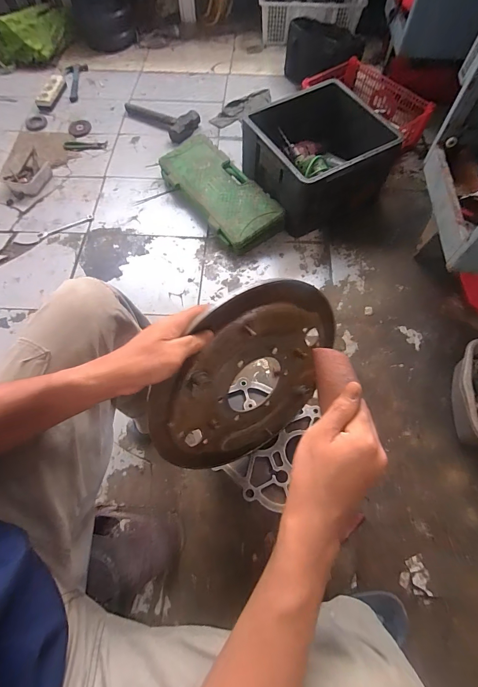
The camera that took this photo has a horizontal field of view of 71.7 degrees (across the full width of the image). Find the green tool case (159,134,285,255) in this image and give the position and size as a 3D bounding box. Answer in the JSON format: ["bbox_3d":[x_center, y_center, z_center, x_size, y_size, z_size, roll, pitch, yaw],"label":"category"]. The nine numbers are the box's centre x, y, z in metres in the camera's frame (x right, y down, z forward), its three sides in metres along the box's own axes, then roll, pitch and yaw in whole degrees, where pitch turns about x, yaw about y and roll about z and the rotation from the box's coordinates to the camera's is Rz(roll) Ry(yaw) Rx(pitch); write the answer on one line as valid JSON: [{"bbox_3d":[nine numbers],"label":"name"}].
[{"bbox_3d":[-0.072,-0.520,1.134,0.204,0.087,0.490,-35,70,-15],"label":"green tool case"}]

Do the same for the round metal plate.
[{"bbox_3d":[0.014,0.058,0.452,0.256,0.289,0.021,1,29,-39],"label":"round metal plate"}]

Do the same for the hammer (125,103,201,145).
[{"bbox_3d":[-0.329,-0.933,1.361,0.335,0.057,0.138,30,68,13],"label":"hammer"}]

